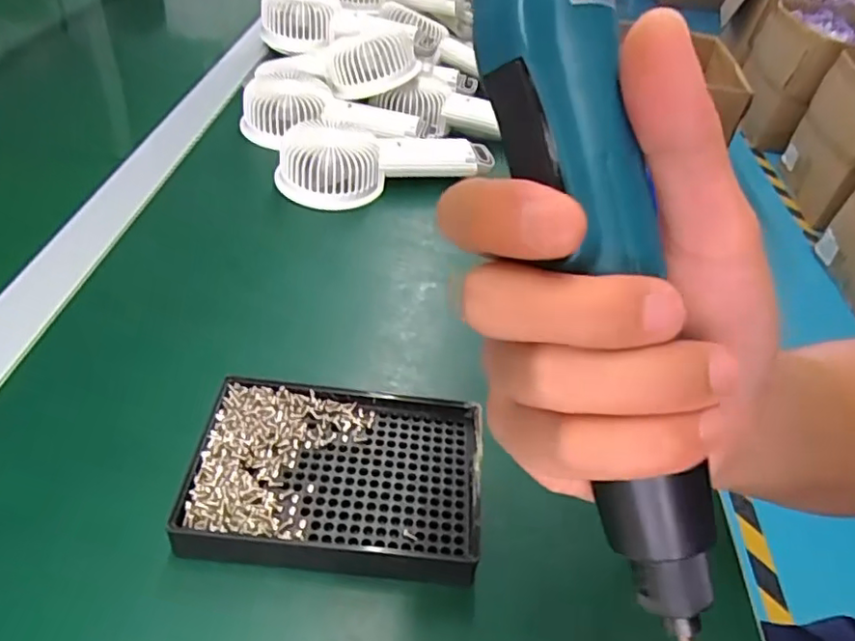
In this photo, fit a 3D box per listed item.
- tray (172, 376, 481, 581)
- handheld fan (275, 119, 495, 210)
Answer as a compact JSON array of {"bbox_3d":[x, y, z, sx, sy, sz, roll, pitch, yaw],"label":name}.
[{"bbox_3d":[-0.043,0.076,0.297,0.136,0.025,0.091,6,44,-1],"label":"tray"},{"bbox_3d":[-0.034,-0.137,0.506,0.185,0.043,0.079,-8,46,-15],"label":"handheld fan"}]

